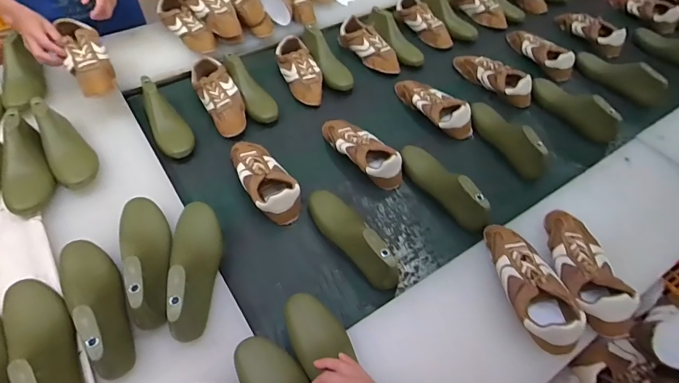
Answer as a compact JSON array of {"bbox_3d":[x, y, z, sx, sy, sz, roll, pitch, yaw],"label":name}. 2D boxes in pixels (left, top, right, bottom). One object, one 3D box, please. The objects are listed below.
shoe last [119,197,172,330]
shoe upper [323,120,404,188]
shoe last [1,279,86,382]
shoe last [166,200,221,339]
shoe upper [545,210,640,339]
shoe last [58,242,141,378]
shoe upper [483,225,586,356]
[{"bbox_3d":[-0.345,0.104,0.711,0.092,0.093,0.261,-18,55,-16],"label":"shoe last"},{"bbox_3d":[0.050,-0.104,0.969,0.098,0.066,0.252,-34,61,-25],"label":"shoe upper"},{"bbox_3d":[-0.450,0.227,0.607,0.085,0.092,0.258,-36,61,-26],"label":"shoe last"},{"bbox_3d":[-0.248,0.121,0.699,0.068,0.096,0.256,-4,53,-6],"label":"shoe last"},{"bbox_3d":[0.457,0.134,0.744,0.096,0.075,0.248,2,52,-1],"label":"shoe upper"},{"bbox_3d":[-0.400,0.169,0.657,0.085,0.094,0.254,-31,60,-23],"label":"shoe last"},{"bbox_3d":[0.335,0.155,0.719,0.112,0.067,0.250,-15,54,-13],"label":"shoe upper"}]

